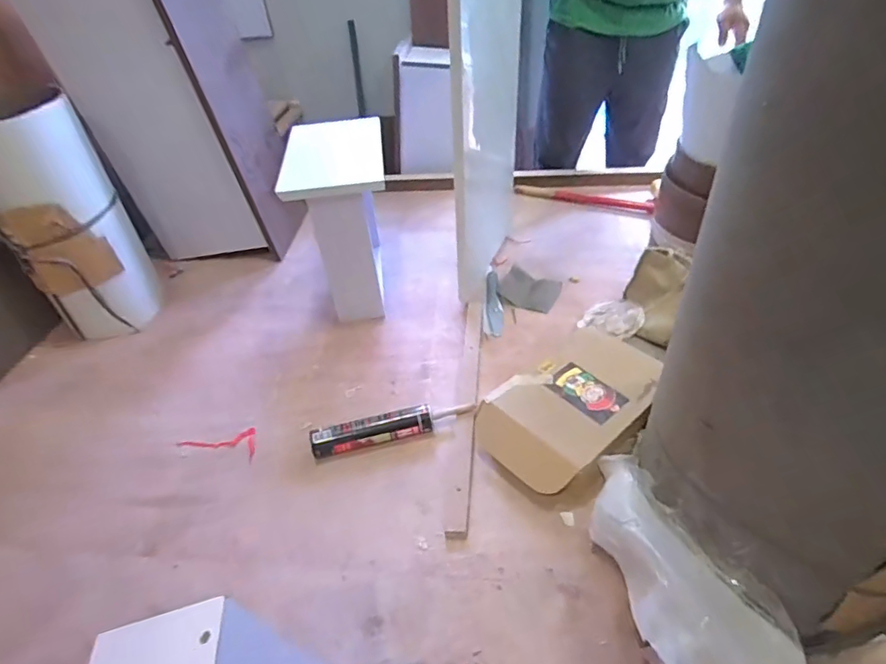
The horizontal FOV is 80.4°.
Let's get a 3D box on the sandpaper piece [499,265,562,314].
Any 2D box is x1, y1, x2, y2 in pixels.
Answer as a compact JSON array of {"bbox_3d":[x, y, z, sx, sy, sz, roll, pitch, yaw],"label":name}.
[{"bbox_3d":[0.202,-0.101,1.220,0.127,0.028,0.123,14,45,22],"label":"sandpaper piece"}]

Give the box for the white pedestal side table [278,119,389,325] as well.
[{"bbox_3d":[-0.214,-0.257,1.200,0.196,0.335,0.327,-8,41,-2],"label":"white pedestal side table"}]

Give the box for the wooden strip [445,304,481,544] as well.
[{"bbox_3d":[0.047,0.121,0.991,0.034,0.008,0.549,0,41,8],"label":"wooden strip"}]

